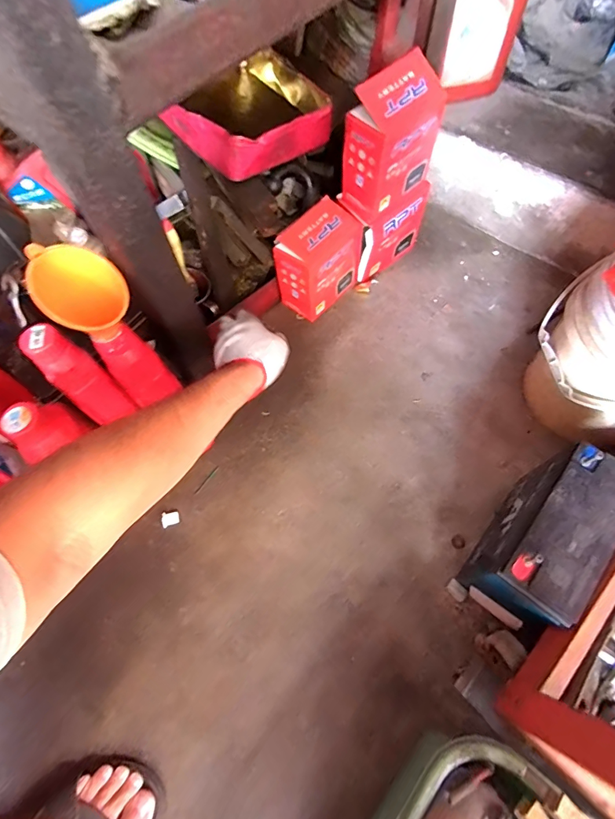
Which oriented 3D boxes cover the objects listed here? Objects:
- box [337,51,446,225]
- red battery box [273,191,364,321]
[{"bbox_3d":[0.125,-0.397,0.609,0.126,0.175,0.080,-42,70,-16],"label":"box"},{"bbox_3d":[0.019,-0.249,0.705,0.086,0.152,0.133,37,71,18],"label":"red battery box"}]

